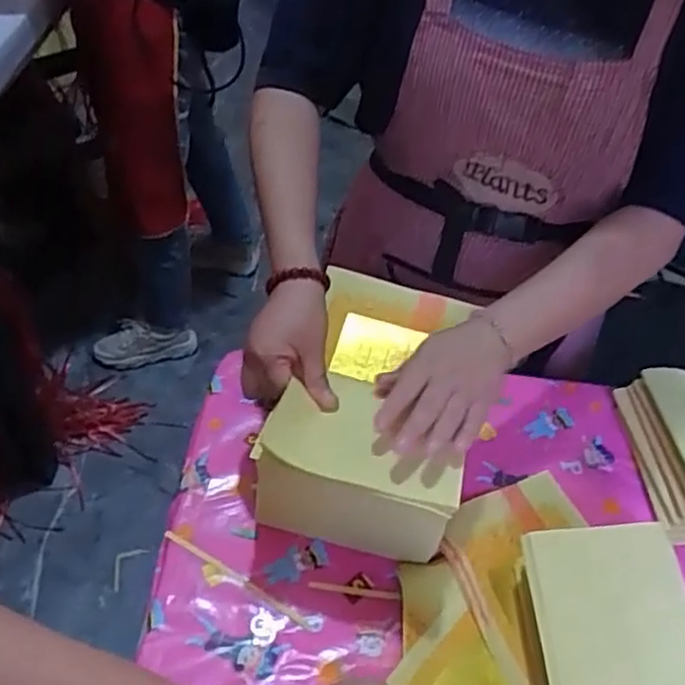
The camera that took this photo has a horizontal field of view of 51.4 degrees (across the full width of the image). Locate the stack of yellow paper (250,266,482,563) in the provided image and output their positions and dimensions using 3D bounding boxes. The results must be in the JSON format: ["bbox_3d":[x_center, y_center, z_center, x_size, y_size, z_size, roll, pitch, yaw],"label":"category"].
[{"bbox_3d":[0.033,0.076,0.672,0.160,0.151,0.222,14,48,7],"label":"stack of yellow paper"}]

